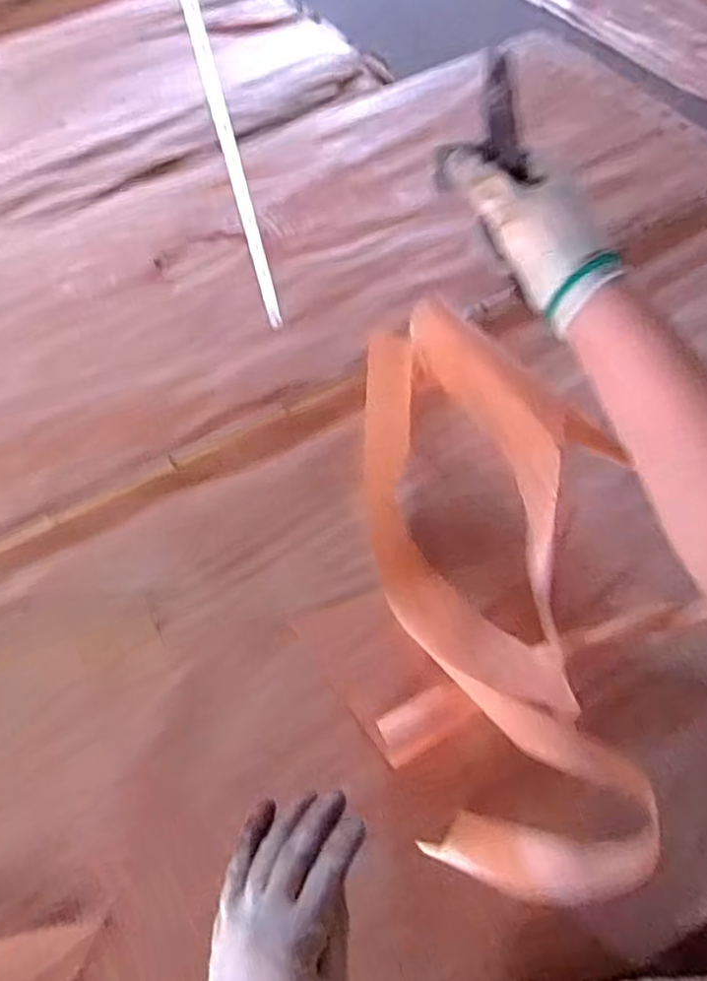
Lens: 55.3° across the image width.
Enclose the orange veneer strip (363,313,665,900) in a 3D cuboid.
[{"bbox_3d":[0.128,0.061,0.719,0.213,0.128,0.637,-4,59,4],"label":"orange veneer strip"}]

